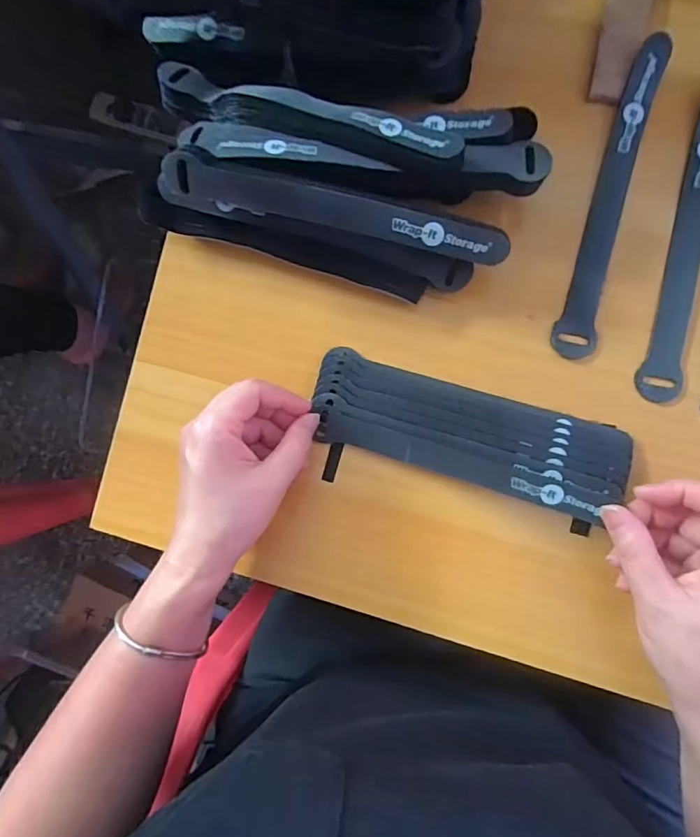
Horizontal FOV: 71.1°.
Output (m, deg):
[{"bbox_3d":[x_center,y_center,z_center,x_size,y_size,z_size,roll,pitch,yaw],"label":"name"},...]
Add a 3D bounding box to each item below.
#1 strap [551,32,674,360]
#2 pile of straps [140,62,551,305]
[{"bbox_3d":[0.168,-0.141,0.316,0.025,0.016,0.208,15,87,5],"label":"strap"},{"bbox_3d":[-0.010,-0.155,0.311,0.246,0.065,0.125,14,87,8],"label":"pile of straps"}]

